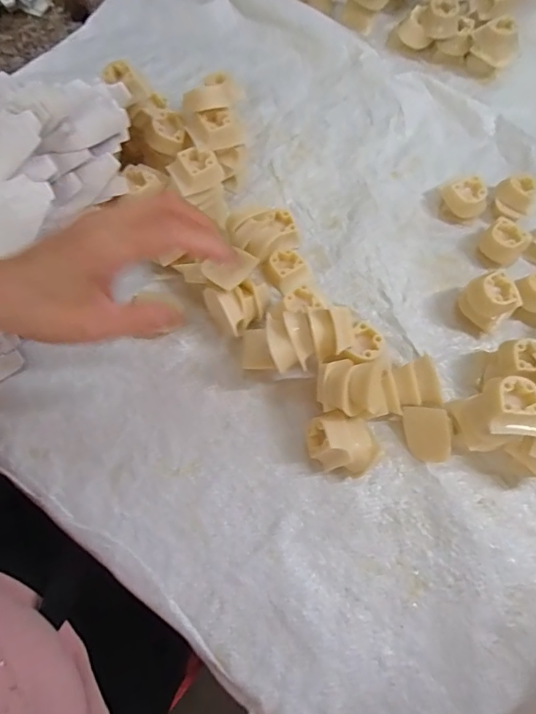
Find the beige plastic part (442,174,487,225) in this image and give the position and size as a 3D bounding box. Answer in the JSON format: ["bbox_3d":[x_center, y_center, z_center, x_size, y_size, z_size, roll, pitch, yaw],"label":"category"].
[{"bbox_3d":[0.201,-0.162,0.452,0.034,0.030,0.037,-7,69,-5],"label":"beige plastic part"}]

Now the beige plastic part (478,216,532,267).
[{"bbox_3d":[0.231,-0.111,0.432,0.039,0.029,0.033,42,73,13],"label":"beige plastic part"}]

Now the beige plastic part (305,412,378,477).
[{"bbox_3d":[0.059,0.072,0.355,0.057,0.041,0.045,9,68,1],"label":"beige plastic part"}]

